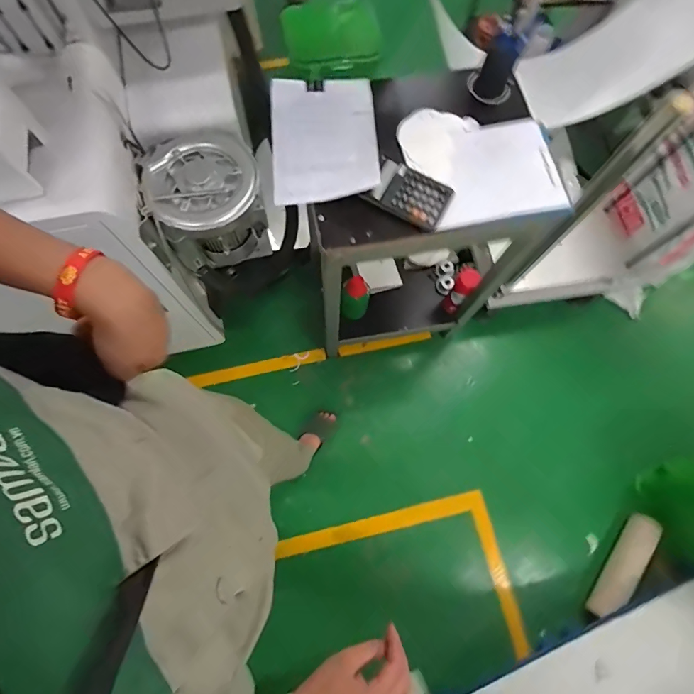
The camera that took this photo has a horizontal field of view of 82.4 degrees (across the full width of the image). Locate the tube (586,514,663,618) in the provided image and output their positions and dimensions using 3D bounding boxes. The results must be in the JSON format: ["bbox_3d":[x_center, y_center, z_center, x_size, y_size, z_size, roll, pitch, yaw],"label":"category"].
[{"bbox_3d":[0.894,0.703,1.272,0.066,0.086,0.360,39,77,9],"label":"tube"}]

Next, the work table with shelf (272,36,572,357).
[{"bbox_3d":[0.135,-0.293,1.167,0.559,0.784,0.383,-10,74,-4],"label":"work table with shelf"}]

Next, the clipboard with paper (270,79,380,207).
[{"bbox_3d":[-0.048,-0.424,0.805,0.210,0.013,0.288,-5,74,3],"label":"clipboard with paper"}]

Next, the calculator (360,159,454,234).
[{"bbox_3d":[0.123,-0.296,0.773,0.150,0.018,0.106,28,75,7],"label":"calculator"}]

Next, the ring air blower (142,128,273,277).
[{"bbox_3d":[-0.295,-0.310,0.901,0.234,0.232,0.227,-12,74,-5],"label":"ring air blower"}]

